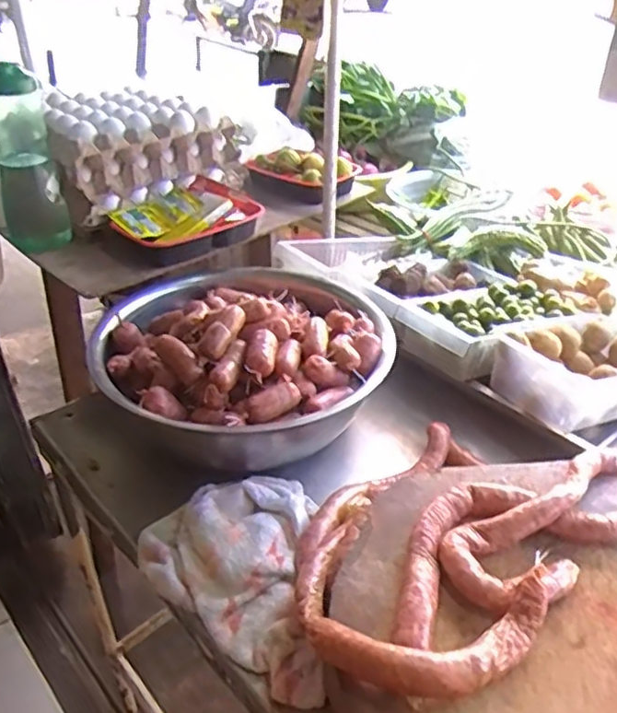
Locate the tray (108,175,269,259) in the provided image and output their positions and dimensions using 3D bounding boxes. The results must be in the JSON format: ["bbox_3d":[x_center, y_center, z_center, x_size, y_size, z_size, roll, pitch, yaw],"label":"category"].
[{"bbox_3d":[-0.191,-0.212,0.990,0.208,0.060,0.128,-22,41,-28],"label":"tray"}]

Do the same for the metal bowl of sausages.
[{"bbox_3d":[-0.084,-0.019,0.826,0.348,0.133,0.359,-1,35,0],"label":"metal bowl of sausages"}]

